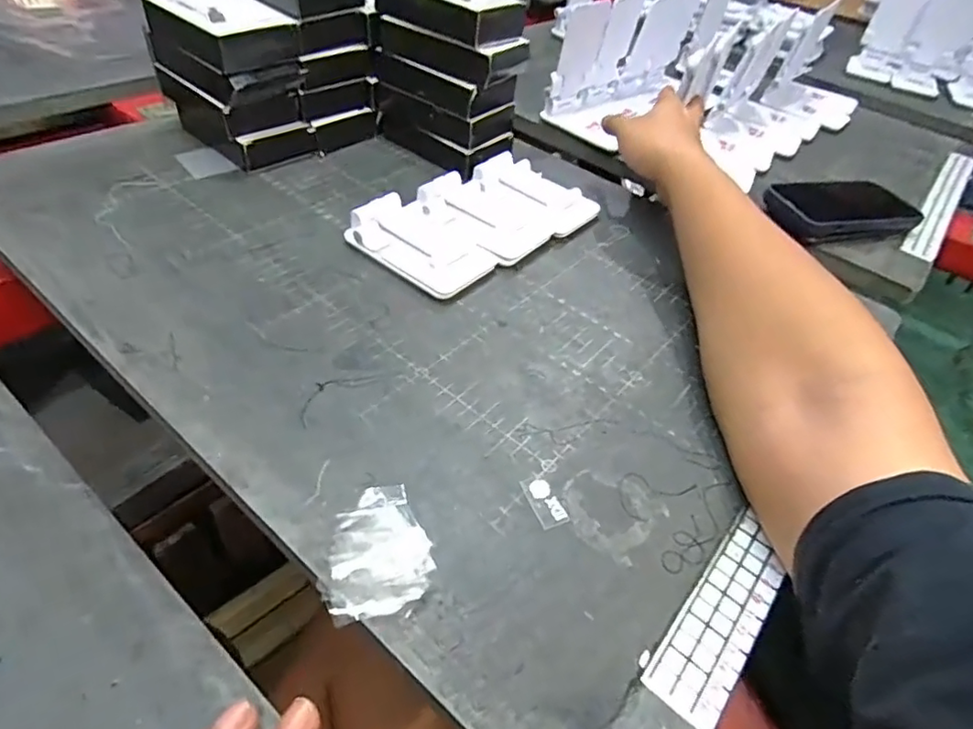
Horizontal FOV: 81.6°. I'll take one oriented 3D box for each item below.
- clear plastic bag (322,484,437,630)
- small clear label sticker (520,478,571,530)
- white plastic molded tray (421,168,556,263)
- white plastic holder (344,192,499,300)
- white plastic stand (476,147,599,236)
[{"bbox_3d":[-0.050,0.085,0.266,0.046,0.013,0.069,-3,47,-11],"label":"clear plastic bag"},{"bbox_3d":[0.031,0.071,0.298,0.016,0.004,0.030,-13,49,-19],"label":"small clear label sticker"},{"bbox_3d":[-0.004,-0.122,0.470,0.106,0.024,0.068,34,51,23],"label":"white plastic molded tray"},{"bbox_3d":[-0.051,-0.092,0.432,0.105,0.023,0.067,36,52,25],"label":"white plastic holder"},{"bbox_3d":[0.039,-0.151,0.505,0.108,0.023,0.070,36,52,25],"label":"white plastic stand"}]

